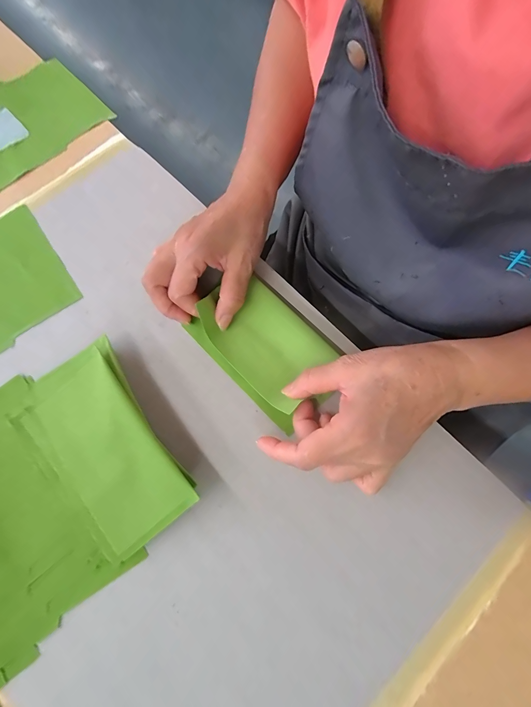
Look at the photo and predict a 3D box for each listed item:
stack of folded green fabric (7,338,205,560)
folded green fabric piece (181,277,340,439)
[{"bbox_3d":[-0.136,0.076,0.250,0.095,0.023,0.161,-34,76,-9],"label":"stack of folded green fabric"},{"bbox_3d":[0.001,-0.007,0.274,0.083,0.029,0.132,-43,77,-11],"label":"folded green fabric piece"}]

